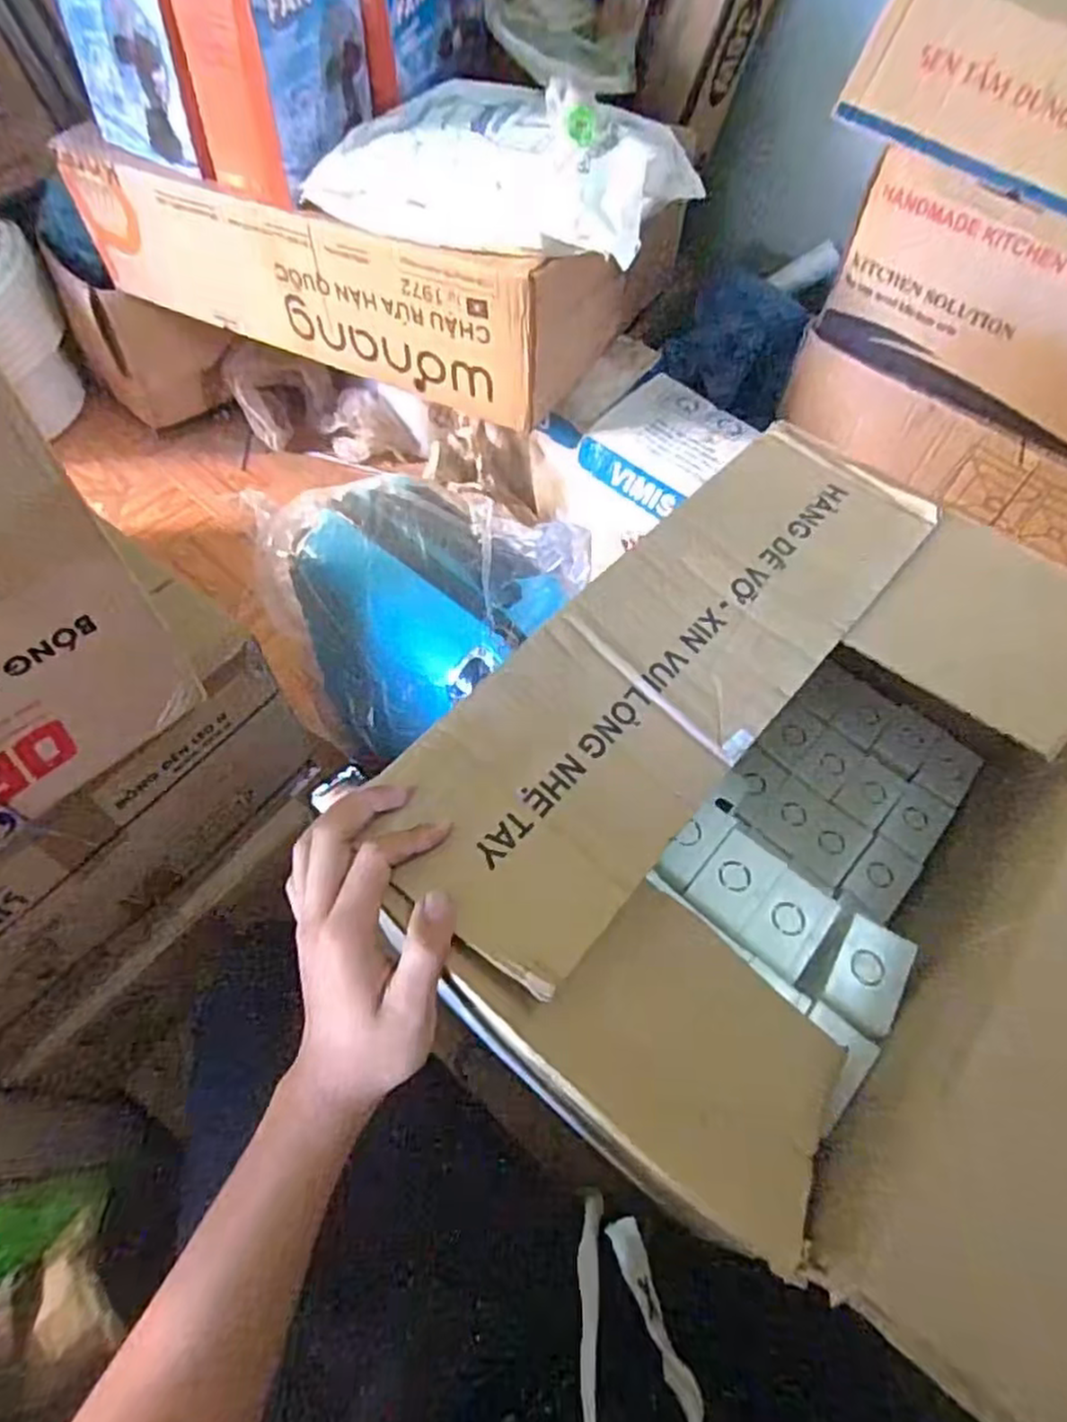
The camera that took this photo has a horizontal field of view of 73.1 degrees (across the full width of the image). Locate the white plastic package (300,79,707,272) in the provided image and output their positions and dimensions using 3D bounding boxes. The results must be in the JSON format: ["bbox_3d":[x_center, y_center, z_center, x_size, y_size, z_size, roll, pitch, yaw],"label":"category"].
[{"bbox_3d":[-0.033,-0.785,1.014,0.497,0.107,0.360,23,61,11],"label":"white plastic package"}]

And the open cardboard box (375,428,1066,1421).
[{"bbox_3d":[0.199,0.082,0.482,0.434,0.212,0.437,32,63,16],"label":"open cardboard box"}]

